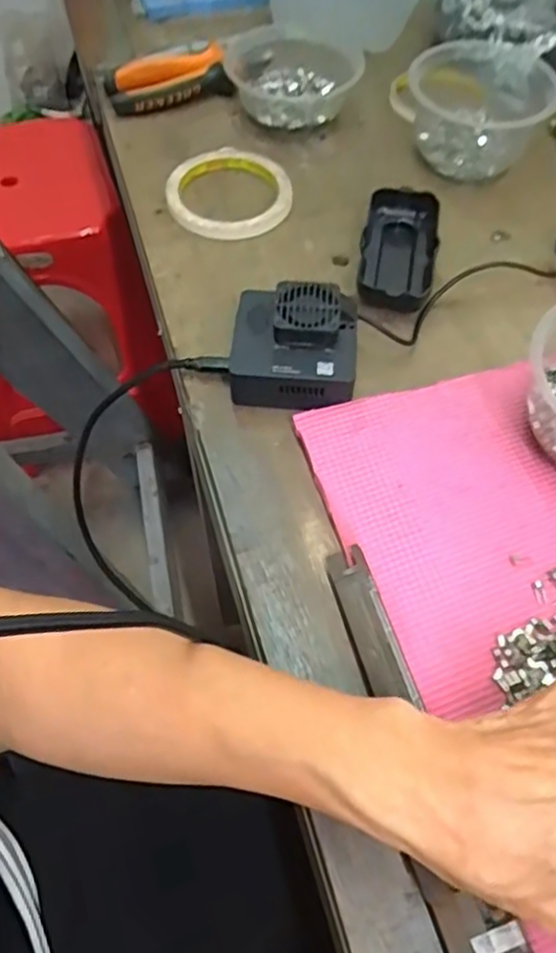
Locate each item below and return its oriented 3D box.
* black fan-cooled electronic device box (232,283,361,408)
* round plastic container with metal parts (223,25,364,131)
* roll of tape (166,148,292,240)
[{"bbox_3d":[0.010,-0.083,0.419,0.079,0.045,0.073,4,59,2],"label":"black fan-cooled electronic device box"},{"bbox_3d":[0.013,-0.349,0.575,0.112,0.039,0.099,-5,60,-4],"label":"round plastic container with metal parts"},{"bbox_3d":[-0.039,-0.229,0.523,0.100,0.019,0.098,1,60,-1],"label":"roll of tape"}]

